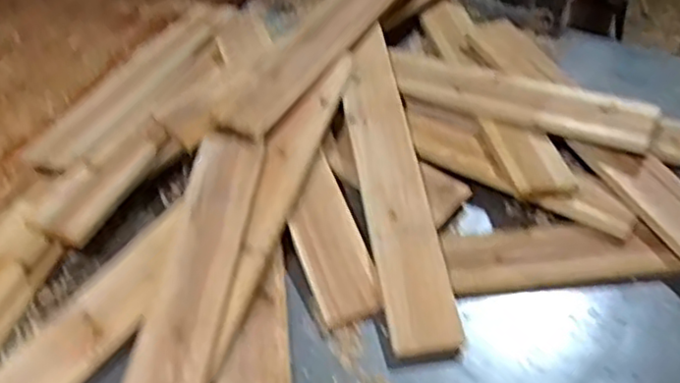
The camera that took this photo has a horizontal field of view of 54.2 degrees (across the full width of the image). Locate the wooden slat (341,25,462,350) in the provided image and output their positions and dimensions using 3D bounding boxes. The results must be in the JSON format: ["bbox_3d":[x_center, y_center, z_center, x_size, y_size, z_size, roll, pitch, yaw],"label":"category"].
[{"bbox_3d":[0.068,-0.022,0.865,0.086,0.020,0.476,-5,57,-7],"label":"wooden slat"}]

